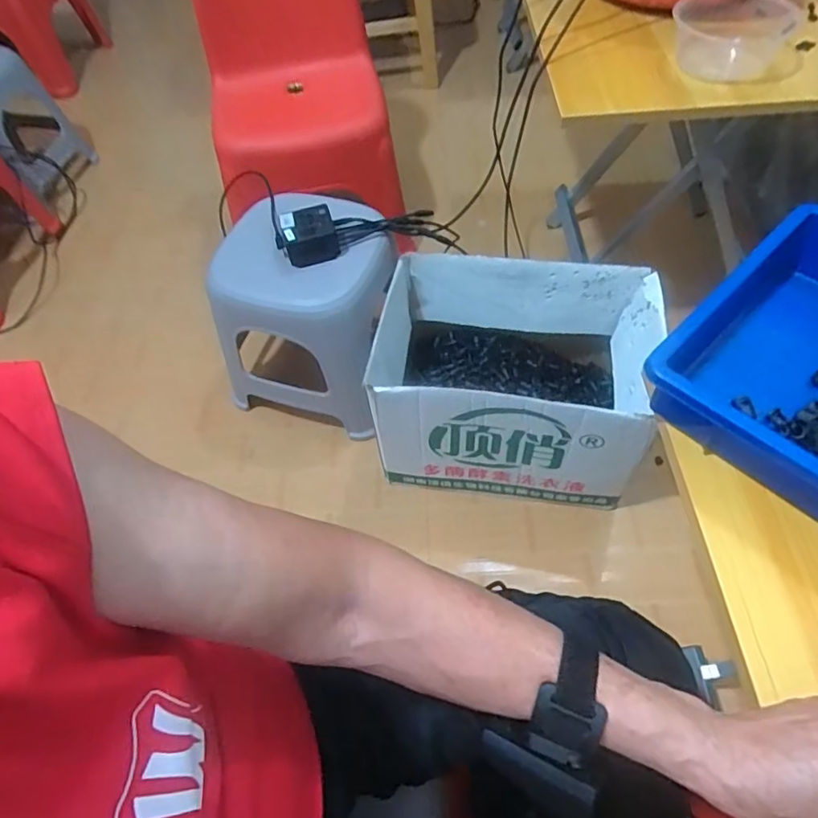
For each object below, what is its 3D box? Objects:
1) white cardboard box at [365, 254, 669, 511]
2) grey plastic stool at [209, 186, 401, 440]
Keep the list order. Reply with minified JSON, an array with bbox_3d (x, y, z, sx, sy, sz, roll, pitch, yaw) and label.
[{"bbox_3d":[0.161,-0.049,0.900,0.391,0.248,0.285,6,57,8],"label":"white cardboard box"},{"bbox_3d":[-0.165,-0.167,0.972,0.291,0.298,0.256,11,58,11],"label":"grey plastic stool"}]

